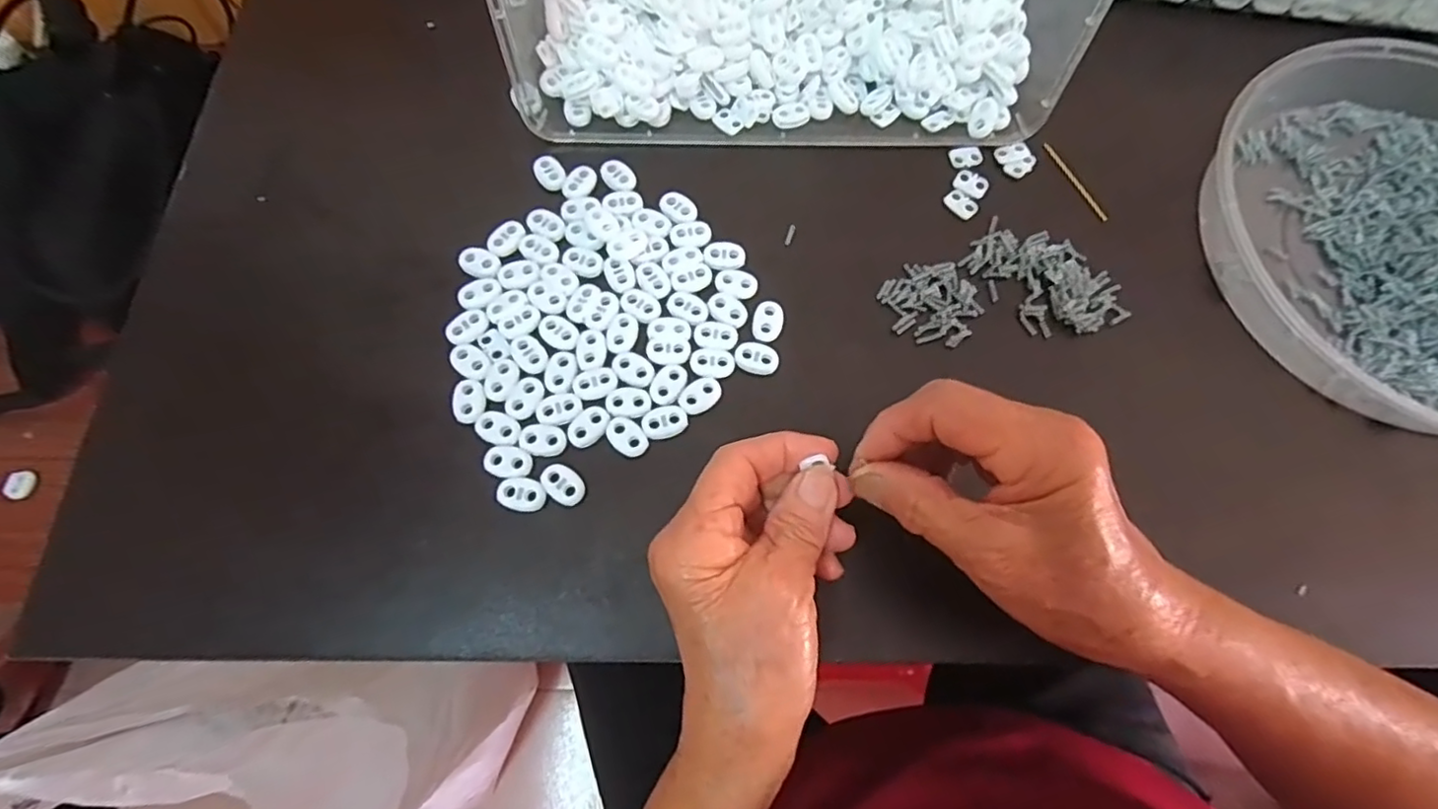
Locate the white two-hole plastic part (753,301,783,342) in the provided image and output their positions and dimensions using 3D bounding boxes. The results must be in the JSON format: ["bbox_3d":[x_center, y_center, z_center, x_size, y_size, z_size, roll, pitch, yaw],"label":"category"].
[{"bbox_3d":[0.026,-0.044,0.322,0.015,0.004,0.023,12,72,2],"label":"white two-hole plastic part"}]

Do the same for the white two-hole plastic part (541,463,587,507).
[{"bbox_3d":[-0.074,0.038,0.292,0.016,0.004,0.022,-41,77,-13],"label":"white two-hole plastic part"}]

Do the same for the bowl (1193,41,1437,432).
[{"bbox_3d":[0.378,-0.091,0.330,0.245,0.041,0.228,0,72,-1],"label":"bowl"}]

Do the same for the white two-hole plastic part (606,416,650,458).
[{"bbox_3d":[-0.045,0.015,0.300,0.015,0.004,0.022,-42,78,-14],"label":"white two-hole plastic part"}]

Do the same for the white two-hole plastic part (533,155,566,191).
[{"bbox_3d":[-0.096,-0.132,0.349,0.016,0.004,0.024,-24,74,-9],"label":"white two-hole plastic part"}]

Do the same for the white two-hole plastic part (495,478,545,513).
[{"bbox_3d":[-0.093,0.042,0.288,0.022,0.004,0.016,5,72,0],"label":"white two-hole plastic part"}]

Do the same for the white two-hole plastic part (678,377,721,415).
[{"bbox_3d":[-0.009,-0.005,0.310,0.022,0.004,0.015,-41,77,-13],"label":"white two-hole plastic part"}]

